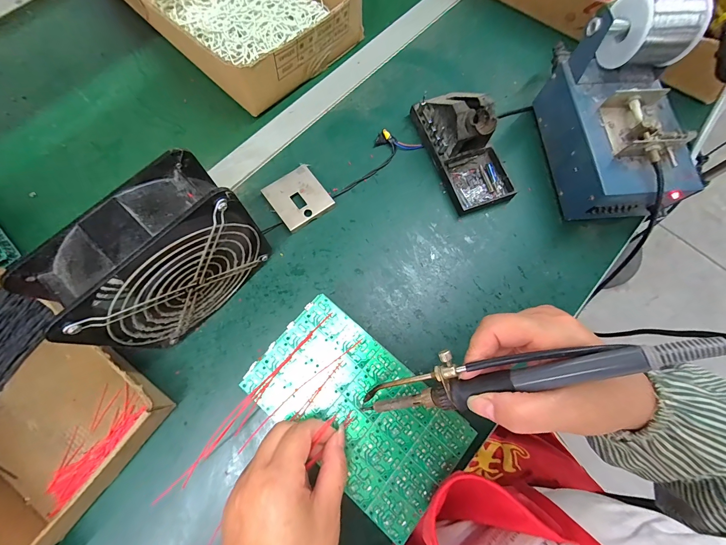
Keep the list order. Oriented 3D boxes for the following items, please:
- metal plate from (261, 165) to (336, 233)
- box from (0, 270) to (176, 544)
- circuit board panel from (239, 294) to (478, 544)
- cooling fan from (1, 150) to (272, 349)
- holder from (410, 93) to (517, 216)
[{"bbox_3d":[-0.078,-0.090,0.383,0.064,0.011,0.068,-35,78,-11],"label":"metal plate"},{"bbox_3d":[-0.318,0.114,0.296,0.245,0.043,0.151,34,76,7],"label":"box"},{"bbox_3d":[-0.004,0.112,0.263,0.174,0.007,0.103,39,77,11],"label":"circuit board panel"},{"bbox_3d":[-0.164,-0.005,0.283,0.060,0.152,0.147,43,77,9],"label":"cooling fan"},{"bbox_3d":[0.127,-0.162,0.382,0.078,0.070,0.157,-19,76,-7],"label":"holder"}]

